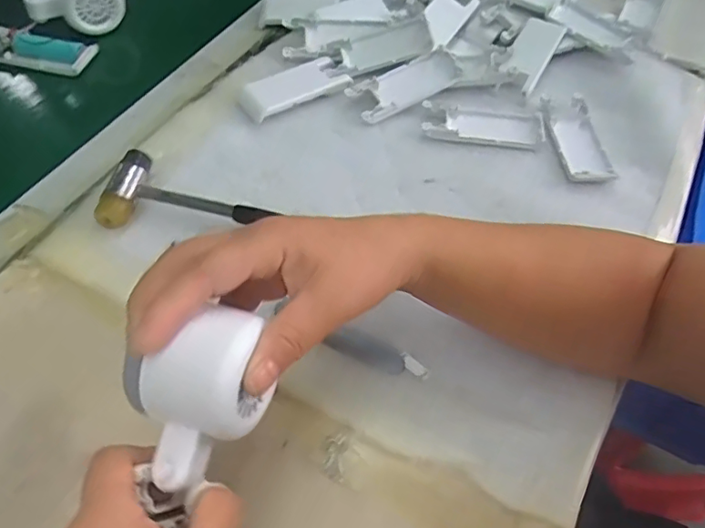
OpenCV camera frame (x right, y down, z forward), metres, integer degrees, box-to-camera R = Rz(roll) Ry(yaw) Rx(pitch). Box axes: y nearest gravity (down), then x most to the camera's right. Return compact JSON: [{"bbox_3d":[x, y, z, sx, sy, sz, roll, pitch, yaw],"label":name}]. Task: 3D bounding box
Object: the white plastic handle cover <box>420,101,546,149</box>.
[{"bbox_3d":[0.114,-0.124,0.499,0.102,0.013,0.048,8,55,0],"label":"white plastic handle cover"}]

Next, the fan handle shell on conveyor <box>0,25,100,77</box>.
[{"bbox_3d":[-0.295,-0.202,0.532,0.096,0.020,0.042,9,55,1],"label":"fan handle shell on conveyor"}]

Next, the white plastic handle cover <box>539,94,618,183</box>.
[{"bbox_3d":[0.190,-0.107,0.491,0.041,0.016,0.099,-1,56,-6],"label":"white plastic handle cover"}]

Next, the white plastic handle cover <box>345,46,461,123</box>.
[{"bbox_3d":[0.048,-0.162,0.511,0.099,0.017,0.041,-29,62,-8],"label":"white plastic handle cover"}]

